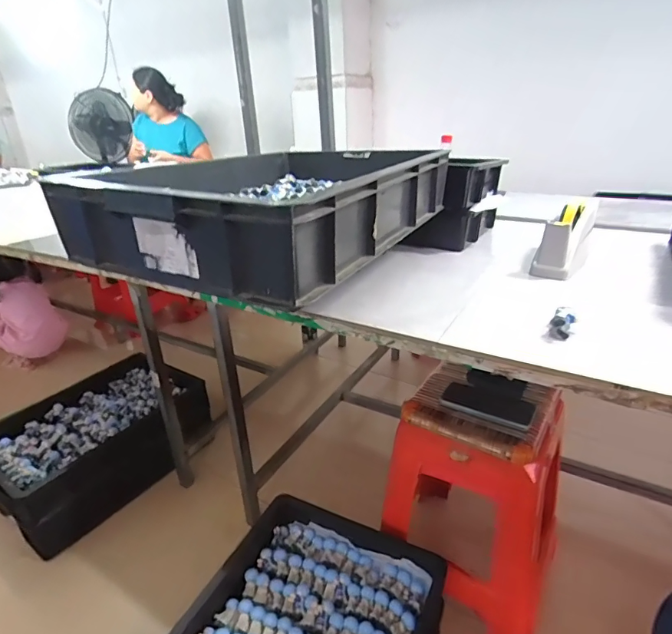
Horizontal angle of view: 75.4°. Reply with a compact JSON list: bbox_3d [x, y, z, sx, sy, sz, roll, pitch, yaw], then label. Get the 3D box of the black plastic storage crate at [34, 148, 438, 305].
[{"bbox_3d":[-0.083,-0.197,0.743,0.401,0.115,0.598,11,28,26],"label":"black plastic storage crate"}]

